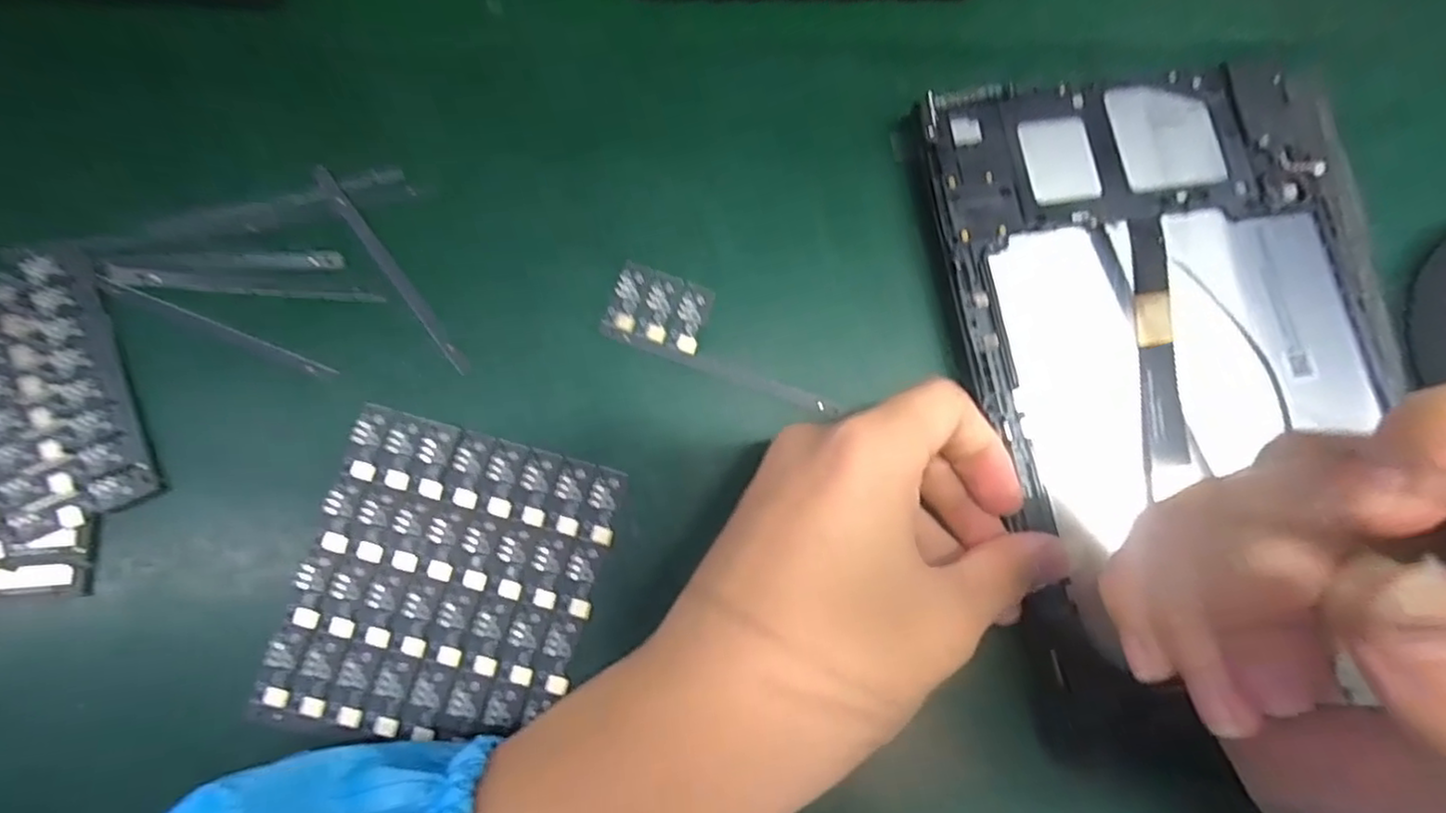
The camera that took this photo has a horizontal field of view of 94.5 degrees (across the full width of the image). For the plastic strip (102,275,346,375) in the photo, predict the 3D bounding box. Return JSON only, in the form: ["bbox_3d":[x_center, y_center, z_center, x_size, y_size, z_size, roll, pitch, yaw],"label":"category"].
[{"bbox_3d":[-0.178,-0.027,0.234,0.087,0.004,0.005,22,77,0],"label":"plastic strip"}]

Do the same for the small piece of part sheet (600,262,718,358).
[{"bbox_3d":[-0.024,-0.036,0.249,0.035,0.004,0.028,18,77,-1],"label":"small piece of part sheet"}]

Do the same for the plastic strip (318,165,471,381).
[{"bbox_3d":[-0.121,-0.050,0.242,0.005,0.005,0.096,-37,83,-12],"label":"plastic strip"}]

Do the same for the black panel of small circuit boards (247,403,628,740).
[{"bbox_3d":[-0.092,0.059,0.225,0.093,0.004,0.101,16,79,-1],"label":"black panel of small circuit boards"}]

